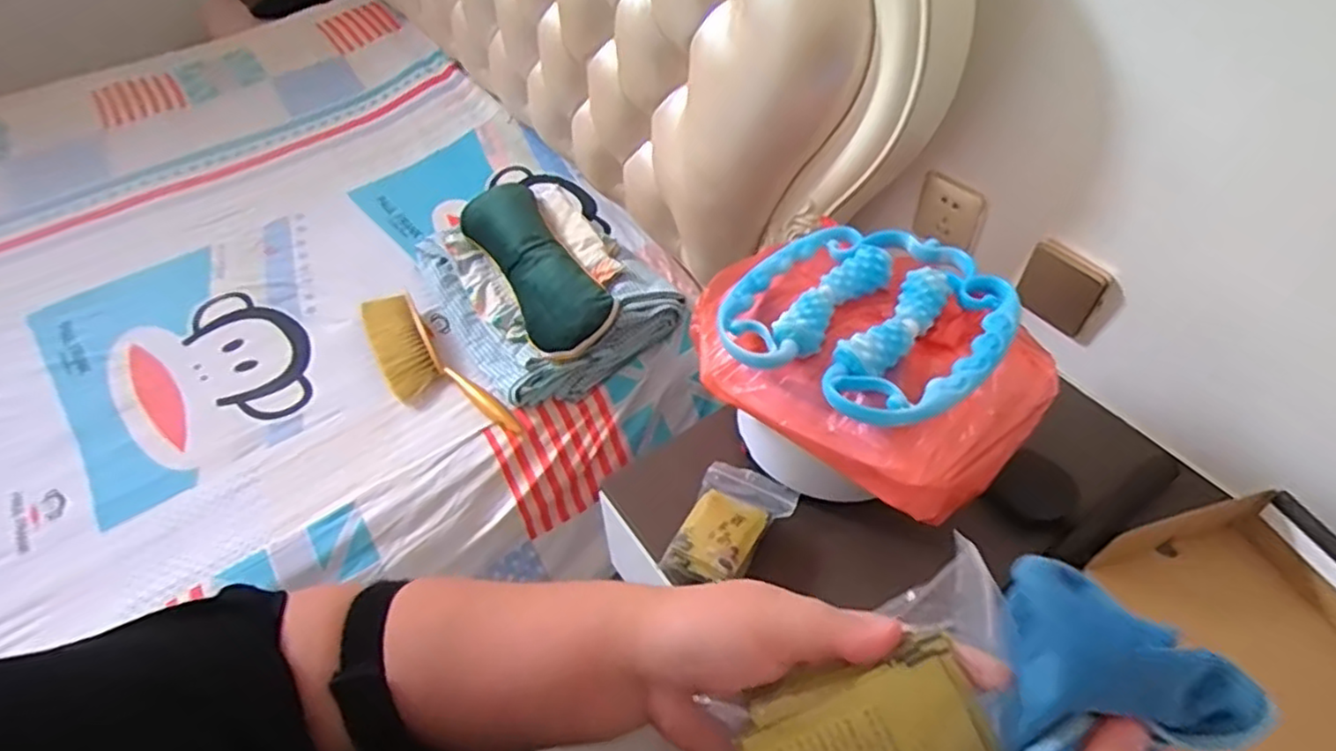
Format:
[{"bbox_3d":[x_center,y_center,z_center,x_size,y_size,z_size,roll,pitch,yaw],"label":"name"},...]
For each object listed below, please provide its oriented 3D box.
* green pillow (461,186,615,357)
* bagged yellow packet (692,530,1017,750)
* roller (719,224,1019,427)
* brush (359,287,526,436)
[{"bbox_3d":[-0.230,-0.191,1.167,0.128,0.061,0.432,-27,54,-20],"label":"green pillow"},{"bbox_3d":[0.088,0.132,0.258,0.119,0.010,0.078,-36,79,0],"label":"bagged yellow packet"},{"bbox_3d":[0.183,-0.063,0.620,0.227,0.041,0.221,34,58,27],"label":"roller"},{"bbox_3d":[-0.384,-0.010,1.100,0.111,0.055,0.357,-34,57,-25],"label":"brush"}]

